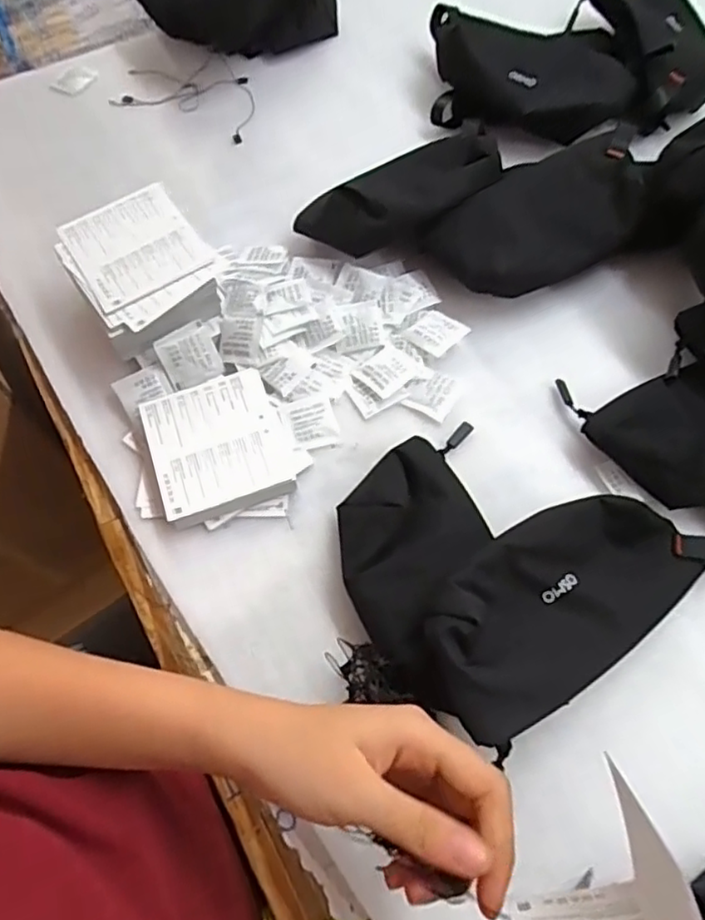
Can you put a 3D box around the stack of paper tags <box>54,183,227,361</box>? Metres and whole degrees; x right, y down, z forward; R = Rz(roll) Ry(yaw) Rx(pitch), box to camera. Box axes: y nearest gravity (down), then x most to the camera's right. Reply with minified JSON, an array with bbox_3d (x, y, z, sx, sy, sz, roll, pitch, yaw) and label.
[{"bbox_3d":[-0.164,-0.144,0.517,0.098,0.062,0.124,-34,67,-12],"label":"stack of paper tags"}]

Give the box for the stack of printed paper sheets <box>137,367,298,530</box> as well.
[{"bbox_3d":[-0.099,-0.011,0.467,0.093,0.019,0.103,-20,65,-6],"label":"stack of printed paper sheets"}]

